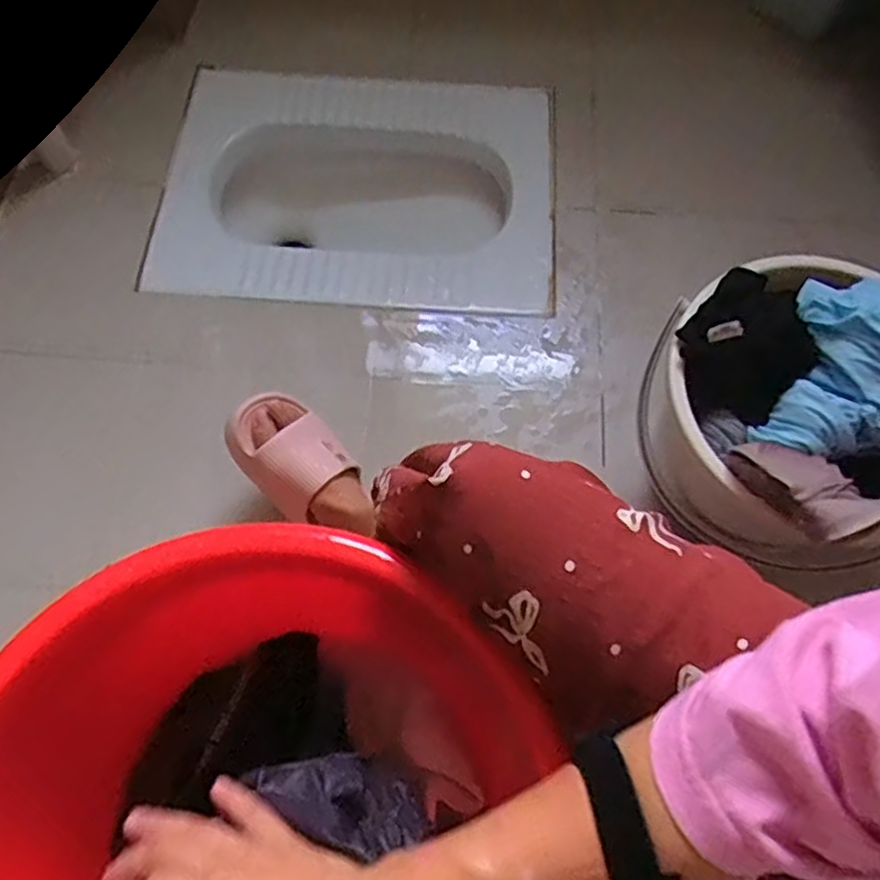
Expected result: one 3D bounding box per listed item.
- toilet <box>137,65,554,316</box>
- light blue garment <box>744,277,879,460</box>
[{"bbox_3d":[-0.114,-0.352,1.111,0.570,0.196,0.411,6,67,2],"label":"toilet"},{"bbox_3d":[0.384,-0.065,0.613,0.145,0.071,0.189,23,69,9],"label":"light blue garment"}]

